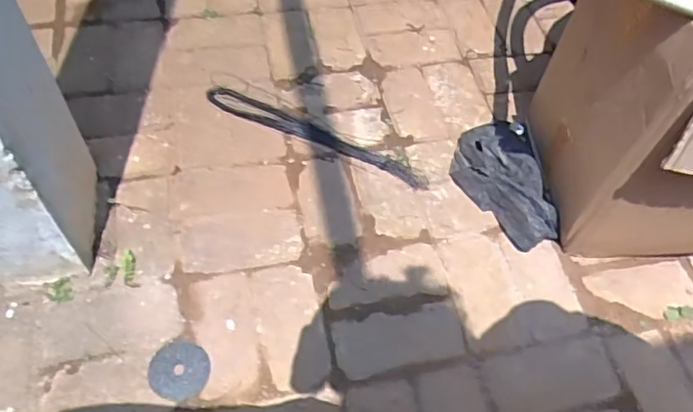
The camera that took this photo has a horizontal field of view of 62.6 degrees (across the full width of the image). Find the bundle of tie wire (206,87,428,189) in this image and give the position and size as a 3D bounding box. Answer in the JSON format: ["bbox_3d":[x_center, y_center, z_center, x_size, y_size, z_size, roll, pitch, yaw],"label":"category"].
[{"bbox_3d":[-0.063,-0.142,1.106,0.464,0.015,0.052,23,57,10],"label":"bundle of tie wire"}]

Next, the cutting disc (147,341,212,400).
[{"bbox_3d":[-0.247,0.242,0.842,0.086,0.004,0.082,2,56,-3],"label":"cutting disc"}]

